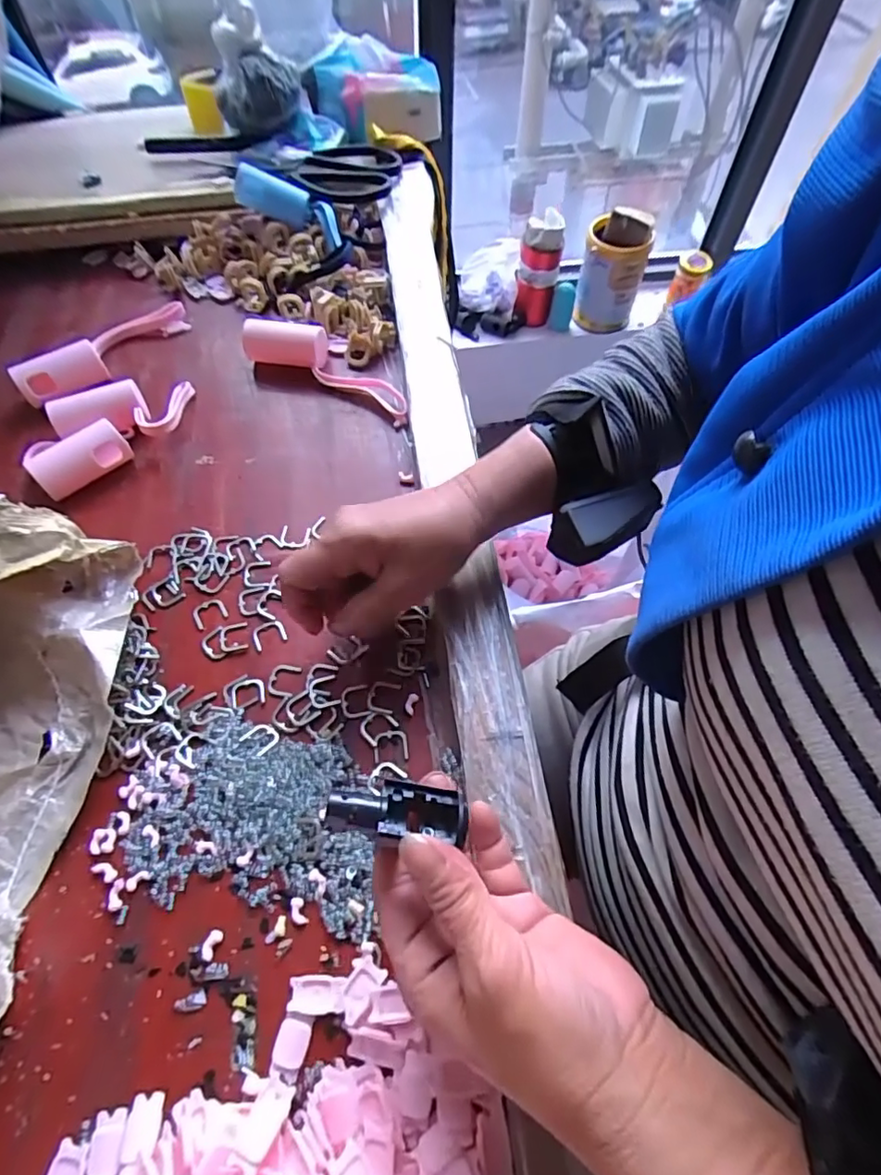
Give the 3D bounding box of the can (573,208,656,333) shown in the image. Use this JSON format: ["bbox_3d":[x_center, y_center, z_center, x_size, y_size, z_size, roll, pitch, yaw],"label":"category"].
[{"bbox_3d":[0.347,-0.640,1.142,0.122,0.204,0.104,10,59,5],"label":"can"}]

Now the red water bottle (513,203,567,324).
[{"bbox_3d":[0.198,-0.641,1.135,0.080,0.215,0.064,7,59,4],"label":"red water bottle"}]

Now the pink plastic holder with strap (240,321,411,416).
[{"bbox_3d":[-0.085,-0.179,0.443,0.148,0.033,0.046,23,61,13],"label":"pink plastic holder with strap"}]

